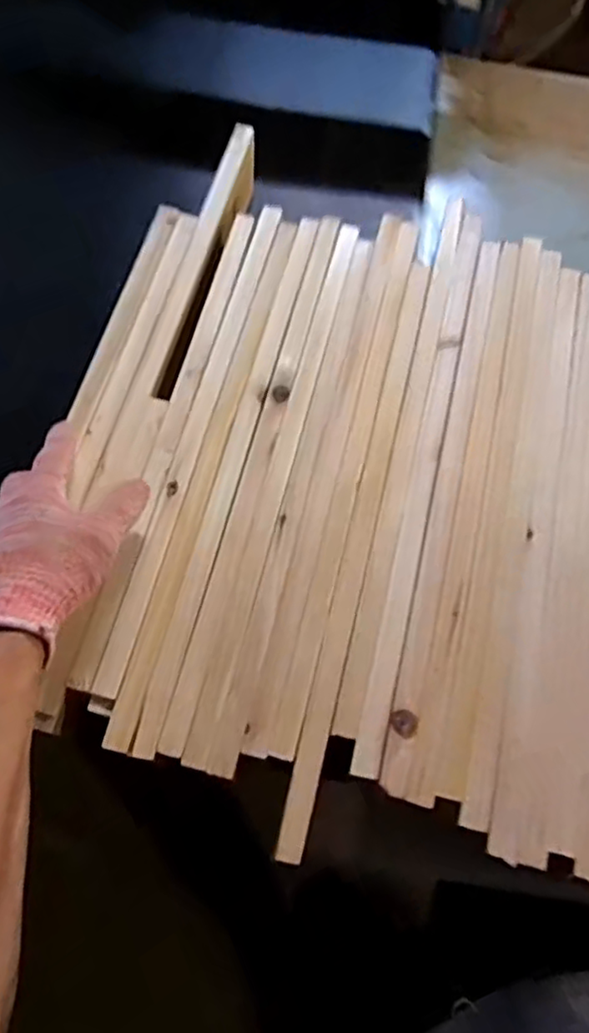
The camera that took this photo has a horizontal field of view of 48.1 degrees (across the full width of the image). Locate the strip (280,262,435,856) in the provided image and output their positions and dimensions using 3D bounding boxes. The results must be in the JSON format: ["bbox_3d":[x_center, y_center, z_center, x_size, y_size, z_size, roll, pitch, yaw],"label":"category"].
[{"bbox_3d":[0.055,-0.002,0.506,0.023,0.017,0.474,13,66,5],"label":"strip"}]

